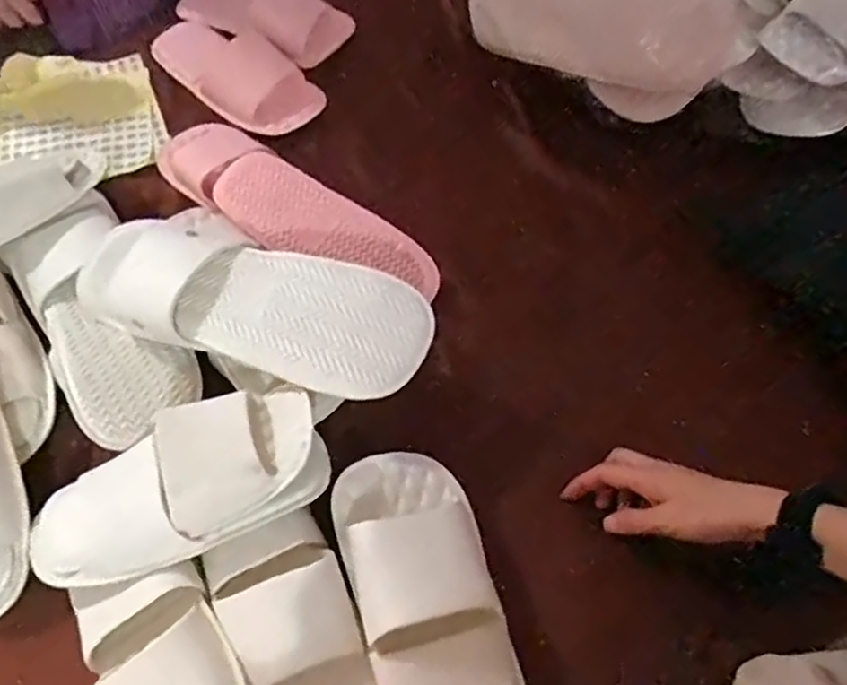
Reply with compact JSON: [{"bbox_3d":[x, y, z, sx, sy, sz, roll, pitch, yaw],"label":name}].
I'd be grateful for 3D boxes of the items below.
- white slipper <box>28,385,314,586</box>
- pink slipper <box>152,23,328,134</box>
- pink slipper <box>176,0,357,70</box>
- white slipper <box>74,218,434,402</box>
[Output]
[{"bbox_3d":[-0.189,0.108,0.552,0.221,0.055,0.103,-29,67,5],"label":"white slipper"},{"bbox_3d":[-0.228,-0.330,0.821,0.100,0.046,0.228,-42,71,-18],"label":"pink slipper"},{"bbox_3d":[-0.202,-0.407,0.853,0.209,0.052,0.097,22,66,10],"label":"pink slipper"},{"bbox_3d":[-0.152,-0.036,0.606,0.321,0.045,0.116,19,66,9],"label":"white slipper"}]

